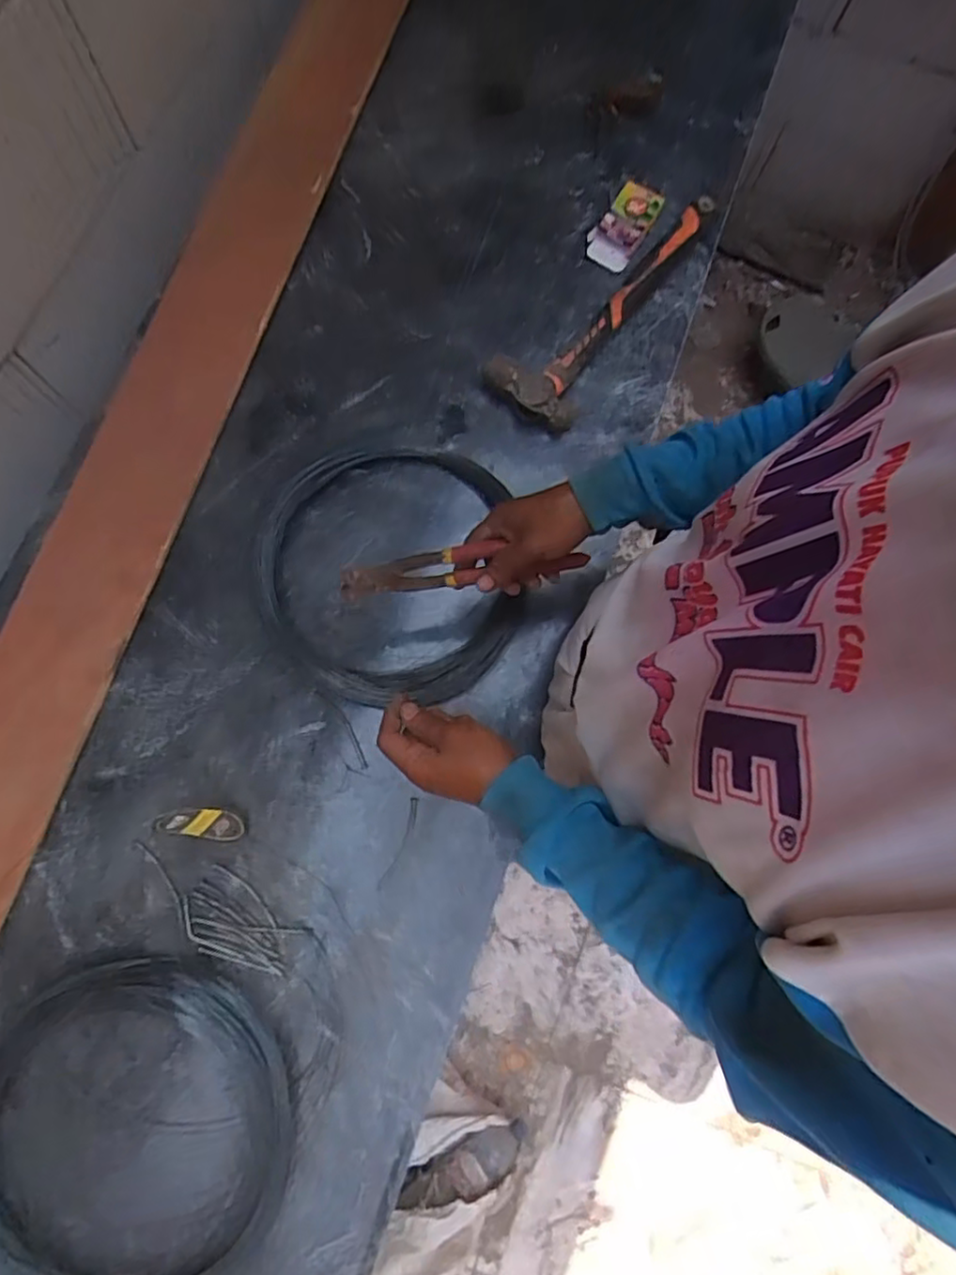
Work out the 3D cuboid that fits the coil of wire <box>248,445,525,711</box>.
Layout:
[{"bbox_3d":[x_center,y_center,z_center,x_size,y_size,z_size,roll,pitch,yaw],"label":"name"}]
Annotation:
[{"bbox_3d":[-0.097,-0.070,0.716,0.278,0.040,0.290,1,78,-5],"label":"coil of wire"}]

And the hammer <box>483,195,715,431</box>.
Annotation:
[{"bbox_3d":[0.144,-0.406,0.785,0.119,0.048,0.356,32,79,3],"label":"hammer"}]

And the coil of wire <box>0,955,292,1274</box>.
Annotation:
[{"bbox_3d":[-0.327,0.445,0.568,0.300,0.051,0.294,1,78,-3],"label":"coil of wire"}]

